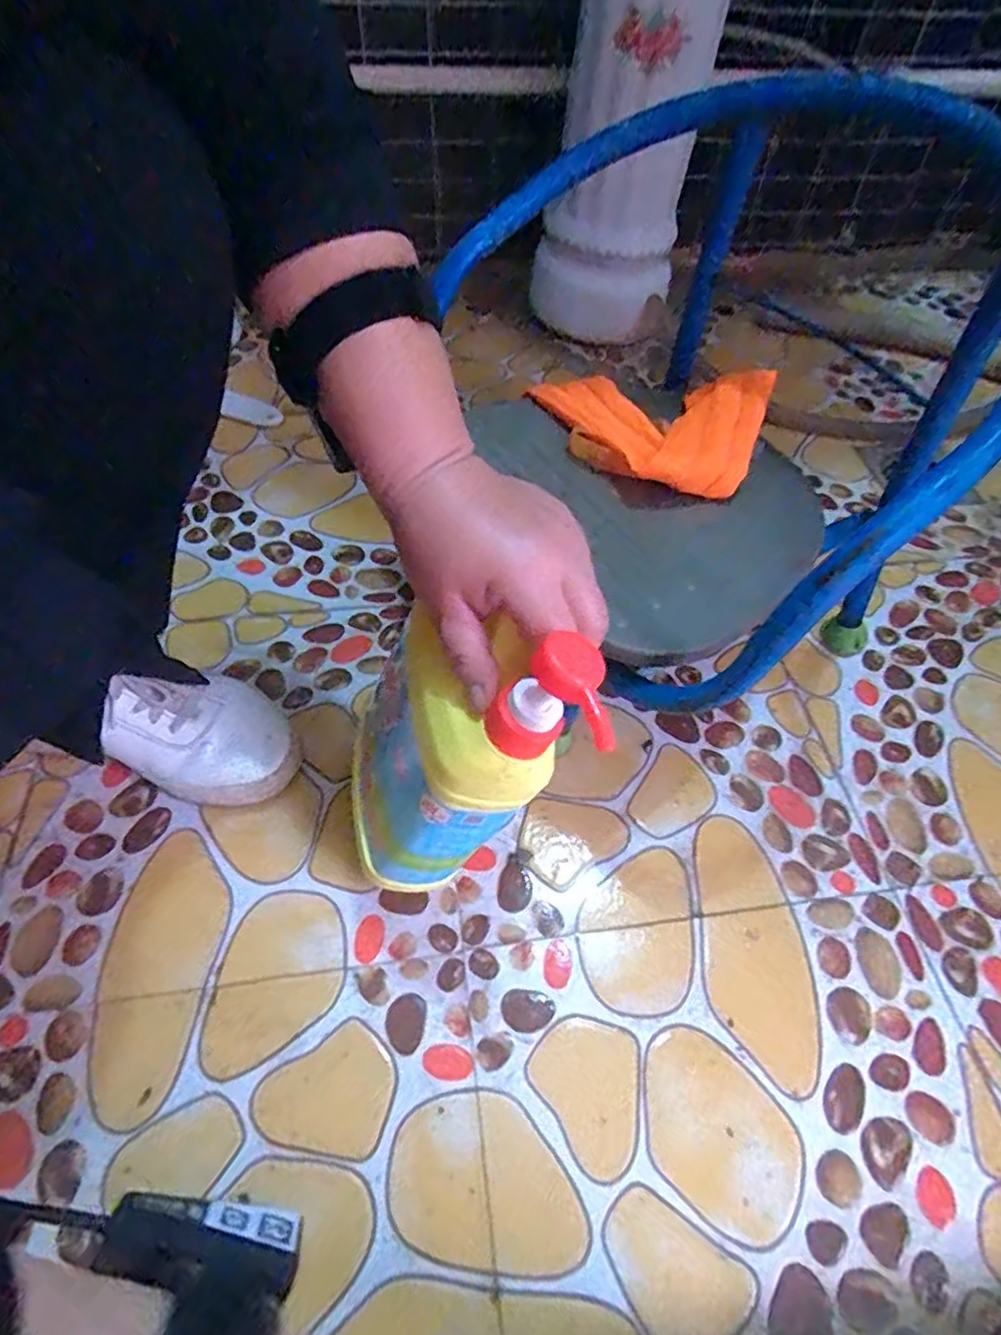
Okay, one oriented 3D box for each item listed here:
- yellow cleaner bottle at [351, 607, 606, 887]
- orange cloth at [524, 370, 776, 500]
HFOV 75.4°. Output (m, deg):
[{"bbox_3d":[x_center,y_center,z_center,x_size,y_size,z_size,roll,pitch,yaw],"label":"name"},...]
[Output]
[{"bbox_3d":[-0.030,0.041,0.340,0.078,0.219,0.086,20,50,-26],"label":"yellow cleaner bottle"},{"bbox_3d":[0.109,-0.188,0.490,0.172,0.032,0.131,12,56,7],"label":"orange cloth"}]

